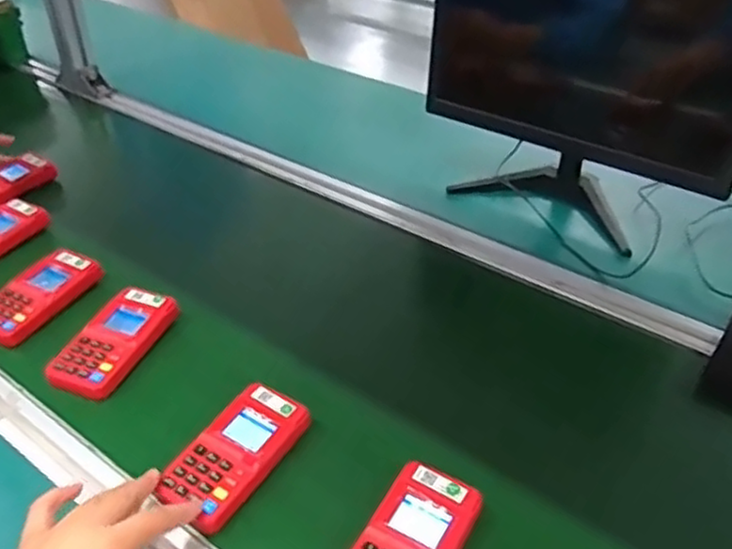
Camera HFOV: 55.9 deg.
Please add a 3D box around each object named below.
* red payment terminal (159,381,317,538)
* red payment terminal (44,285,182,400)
[{"bbox_3d":[-0.100,0.135,0.530,0.062,0.018,0.121,22,42,25],"label":"red payment terminal"},{"bbox_3d":[-0.227,0.059,0.627,0.062,0.024,0.122,16,40,19],"label":"red payment terminal"}]

